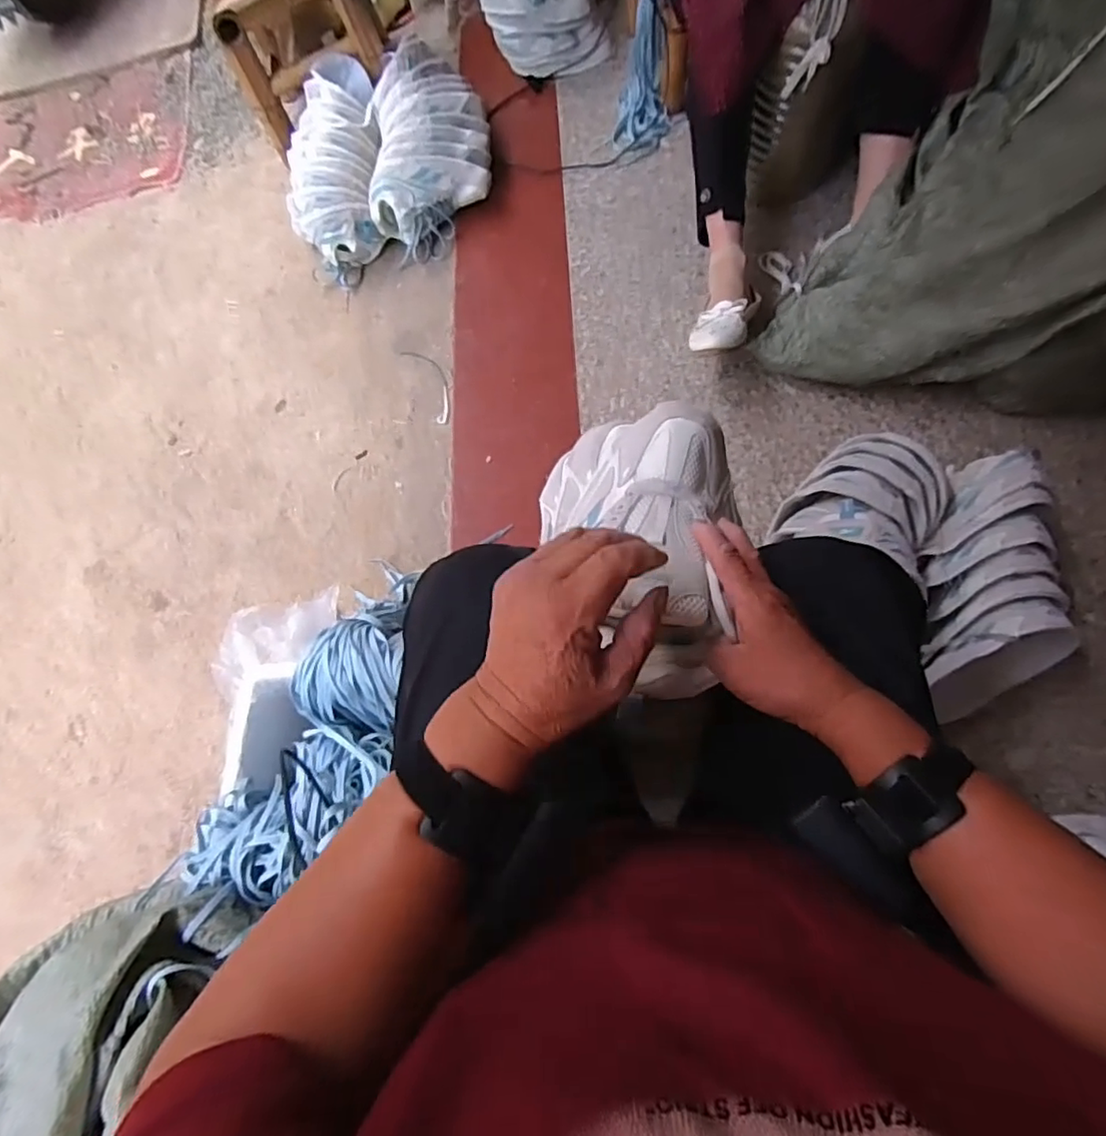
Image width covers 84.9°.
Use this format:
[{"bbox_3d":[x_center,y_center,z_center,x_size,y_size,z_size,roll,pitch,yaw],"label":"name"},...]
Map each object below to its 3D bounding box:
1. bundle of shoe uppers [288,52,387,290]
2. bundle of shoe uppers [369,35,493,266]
[{"bbox_3d":[-0.441,-0.809,1.234,0.190,0.172,0.452,-9,69,0],"label":"bundle of shoe uppers"},{"bbox_3d":[-0.240,-0.842,1.193,0.225,0.133,0.431,-5,69,2],"label":"bundle of shoe uppers"}]

